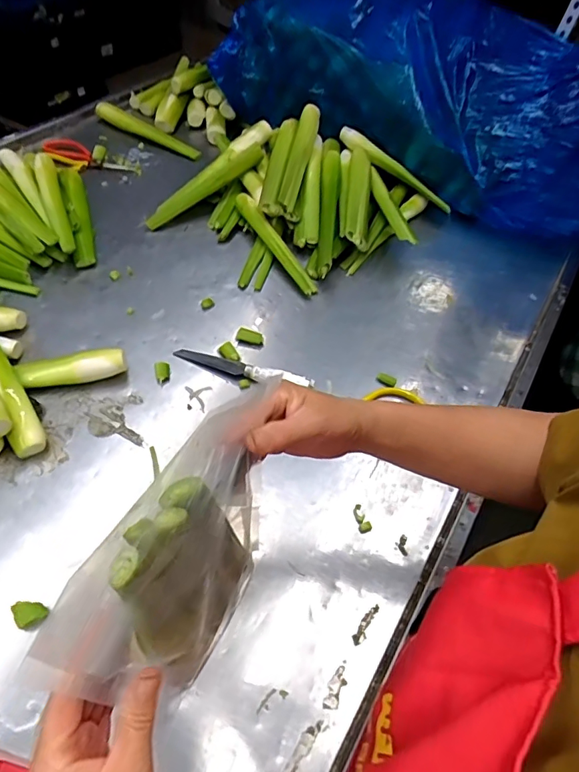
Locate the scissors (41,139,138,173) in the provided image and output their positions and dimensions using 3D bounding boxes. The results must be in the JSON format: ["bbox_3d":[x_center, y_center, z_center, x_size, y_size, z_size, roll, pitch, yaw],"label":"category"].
[{"bbox_3d":[-0.417,-0.470,0.971,0.178,0.032,0.063,18,54,8],"label":"scissors"}]

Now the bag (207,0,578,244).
[{"bbox_3d":[0.303,-0.588,0.921,0.863,0.305,0.314,28,56,14],"label":"bag"}]

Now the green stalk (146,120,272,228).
[{"bbox_3d":[-0.149,-0.400,0.903,0.306,0.041,0.058,-42,66,-9],"label":"green stalk"}]

